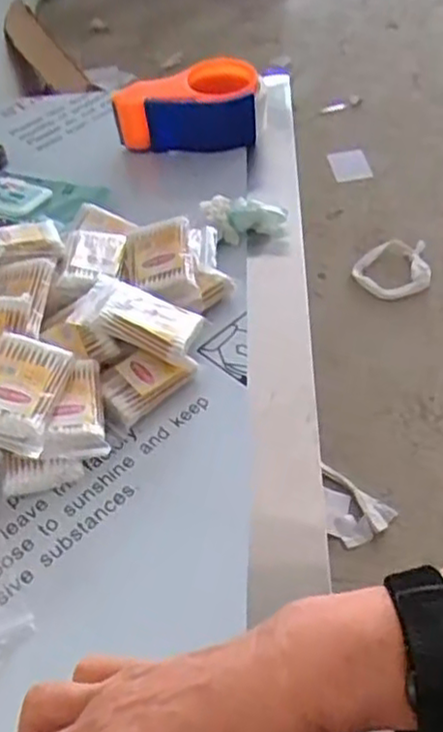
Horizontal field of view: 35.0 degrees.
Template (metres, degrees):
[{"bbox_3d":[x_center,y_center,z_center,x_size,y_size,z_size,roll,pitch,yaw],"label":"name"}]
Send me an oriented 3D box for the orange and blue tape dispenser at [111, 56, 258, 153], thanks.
[{"bbox_3d":[-0.036,-0.292,0.786,0.152,0.066,0.098,4,48,10],"label":"orange and blue tape dispenser"}]

